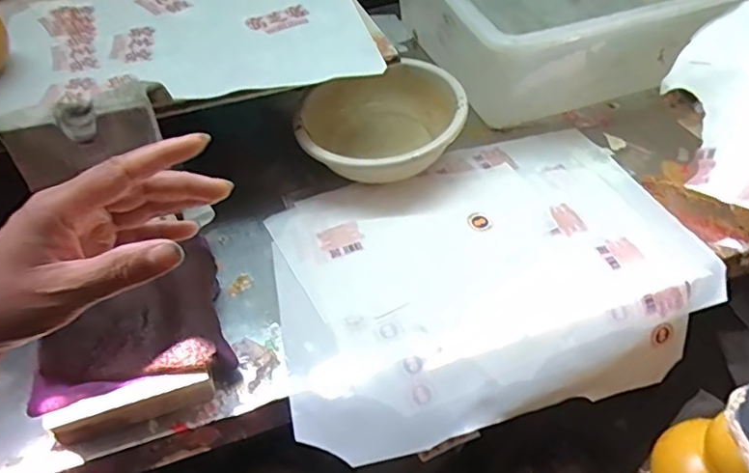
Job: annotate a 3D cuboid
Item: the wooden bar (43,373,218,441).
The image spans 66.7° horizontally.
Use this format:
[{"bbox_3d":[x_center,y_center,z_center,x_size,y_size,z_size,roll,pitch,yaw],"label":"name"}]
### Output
[{"bbox_3d":[-0.190,0.133,0.451,0.119,0.041,0.015,-16,53,-13],"label":"wooden bar"}]

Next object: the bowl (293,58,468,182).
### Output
[{"bbox_3d":[0.008,-0.128,0.668,0.187,0.077,0.164,-3,51,-3],"label":"bowl"}]

